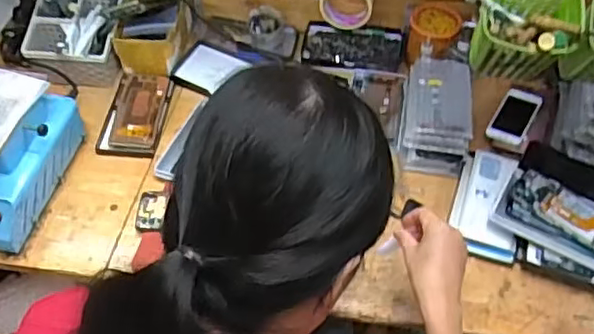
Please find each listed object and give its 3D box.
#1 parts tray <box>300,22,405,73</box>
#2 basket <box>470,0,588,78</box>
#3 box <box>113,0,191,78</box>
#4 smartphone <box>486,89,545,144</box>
[{"bbox_3d":[0.101,-0.214,1.127,0.174,0.039,0.095,7,50,5],"label":"parts tray"},{"bbox_3d":[0.252,-0.146,0.695,0.106,0.123,0.082,17,52,13],"label":"basket"},{"bbox_3d":[-0.248,-0.249,1.108,0.106,0.086,0.165,2,50,1],"label":"box"},{"bbox_3d":[0.345,-0.081,1.006,0.066,0.014,0.105,14,61,41],"label":"smartphone"}]

